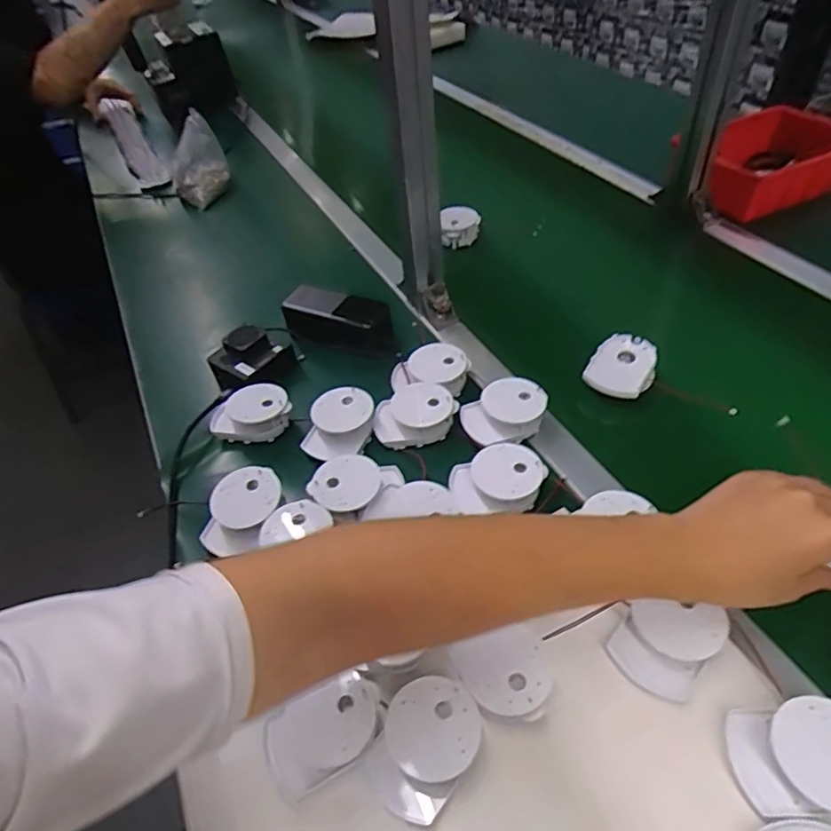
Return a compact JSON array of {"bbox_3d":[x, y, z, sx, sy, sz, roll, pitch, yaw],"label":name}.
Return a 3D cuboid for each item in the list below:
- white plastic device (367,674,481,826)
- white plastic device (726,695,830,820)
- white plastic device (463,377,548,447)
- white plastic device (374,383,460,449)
[{"bbox_3d":[0.007,0.227,0.399,0.062,0.041,0.081,29,55,29],"label":"white plastic device"},{"bbox_3d":[0.243,0.213,0.363,0.077,0.030,0.061,-5,46,1],"label":"white plastic device"},{"bbox_3d":[0.090,0.000,0.594,0.080,0.047,0.059,-20,47,-13],"label":"white plastic device"},{"bbox_3d":[-0.002,0.000,0.604,0.081,0.034,0.066,-29,50,-21],"label":"white plastic device"}]

